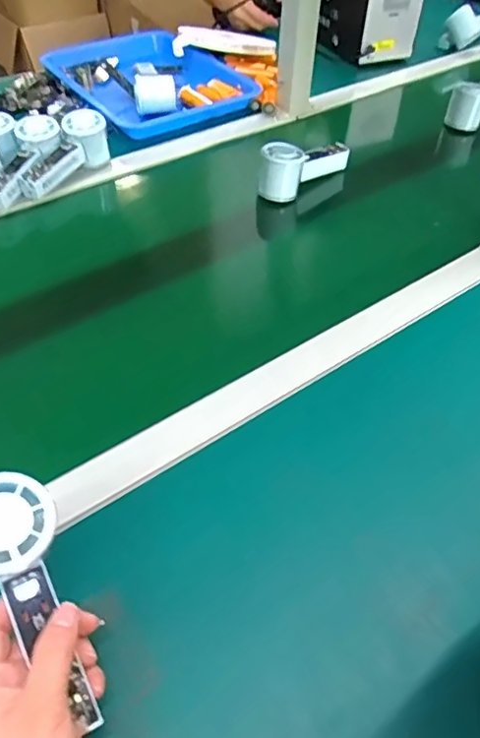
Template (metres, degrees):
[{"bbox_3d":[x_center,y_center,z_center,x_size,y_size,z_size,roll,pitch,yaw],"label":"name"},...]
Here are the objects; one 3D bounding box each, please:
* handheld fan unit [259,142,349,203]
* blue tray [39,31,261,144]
[{"bbox_3d":[0.090,-0.275,0.761,0.059,0.080,0.143,36,55,26],"label":"handheld fan unit"},{"bbox_3d":[-0.156,-0.500,0.954,0.263,0.058,0.337,-28,55,-26],"label":"blue tray"}]

